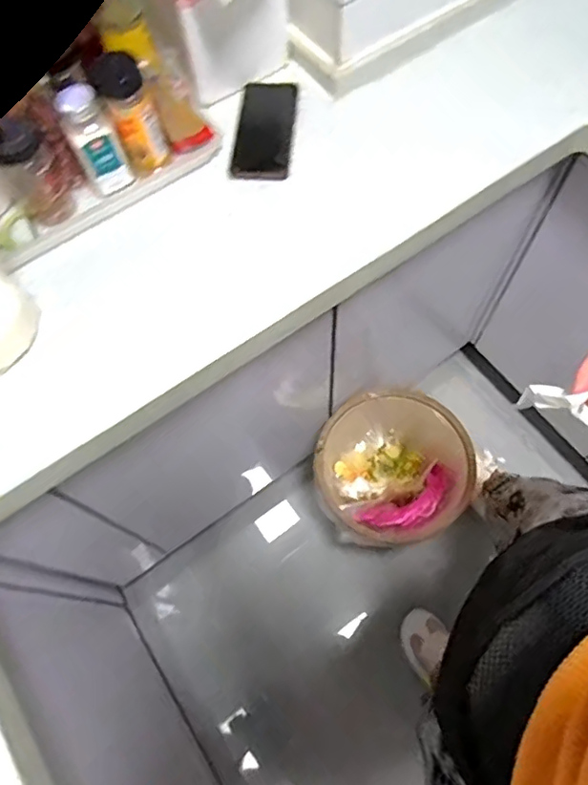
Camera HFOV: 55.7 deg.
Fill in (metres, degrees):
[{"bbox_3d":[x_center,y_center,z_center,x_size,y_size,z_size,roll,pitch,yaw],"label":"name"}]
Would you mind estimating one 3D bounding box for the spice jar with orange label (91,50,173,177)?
[{"bbox_3d":[-0.187,-0.324,0.655,0.053,0.123,0.057,-1,66,3],"label":"spice jar with orange label"}]

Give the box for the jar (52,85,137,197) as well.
[{"bbox_3d":[-0.234,-0.292,0.652,0.052,0.110,0.054,-27,68,-8],"label":"jar"}]

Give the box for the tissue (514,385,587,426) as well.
[{"bbox_3d":[0.241,0.010,0.471,0.088,0.029,0.029,28,70,29],"label":"tissue"}]

